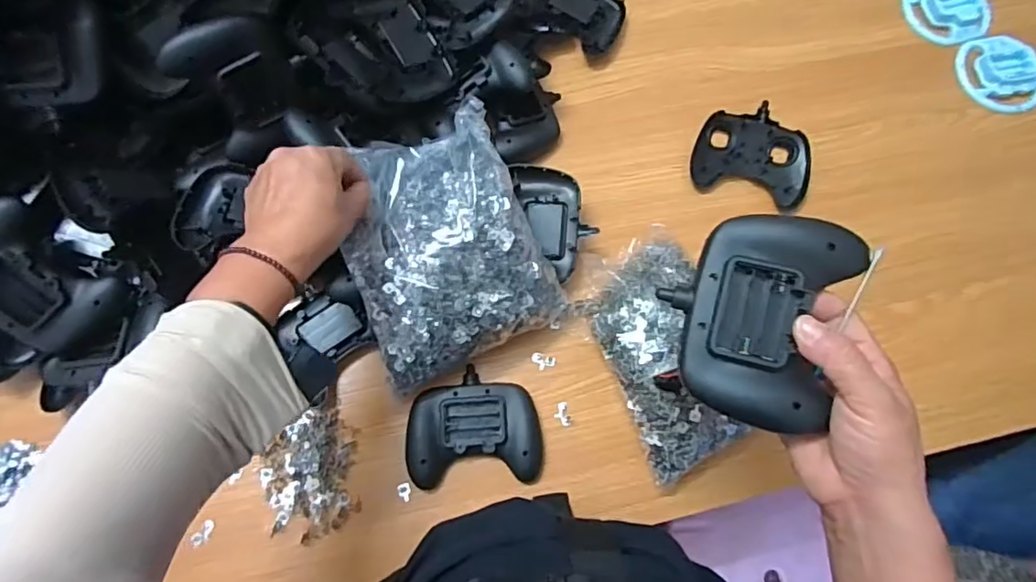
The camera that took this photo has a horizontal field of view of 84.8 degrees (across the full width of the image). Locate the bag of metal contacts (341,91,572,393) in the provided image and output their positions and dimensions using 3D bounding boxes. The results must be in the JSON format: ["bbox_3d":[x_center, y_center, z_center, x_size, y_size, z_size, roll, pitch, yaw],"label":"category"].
[{"bbox_3d":[-0.063,-0.037,0.497,0.169,0.071,0.207,-19,110,-3],"label":"bag of metal contacts"}]

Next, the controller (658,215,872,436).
[{"bbox_3d":[0.140,0.013,0.339,0.095,0.034,0.119,19,89,14],"label":"controller"}]

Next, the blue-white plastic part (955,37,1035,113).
[{"bbox_3d":[0.520,-0.234,0.612,0.077,0.017,0.094,-29,78,-11],"label":"blue-white plastic part"}]

